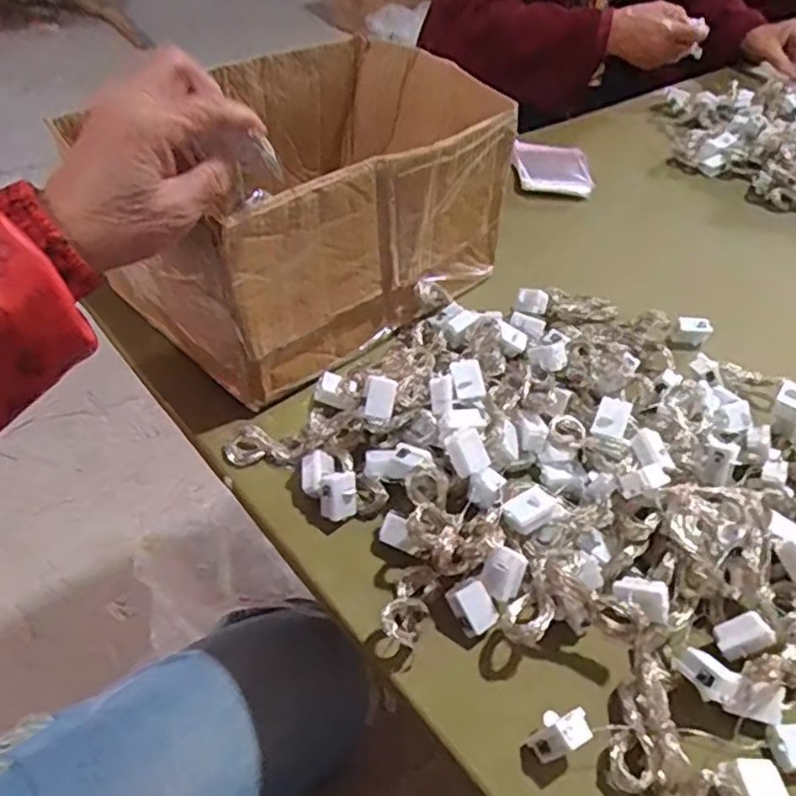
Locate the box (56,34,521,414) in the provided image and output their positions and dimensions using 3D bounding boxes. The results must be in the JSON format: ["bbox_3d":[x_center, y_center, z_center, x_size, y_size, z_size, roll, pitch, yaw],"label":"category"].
[{"bbox_3d":[-0.061,-0.166,0.542,0.336,0.137,0.210,-32,56,-32],"label":"box"}]

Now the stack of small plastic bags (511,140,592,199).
[{"bbox_3d":[0.175,-0.262,0.754,0.089,0.022,0.085,5,45,-2],"label":"stack of small plastic bags"}]

